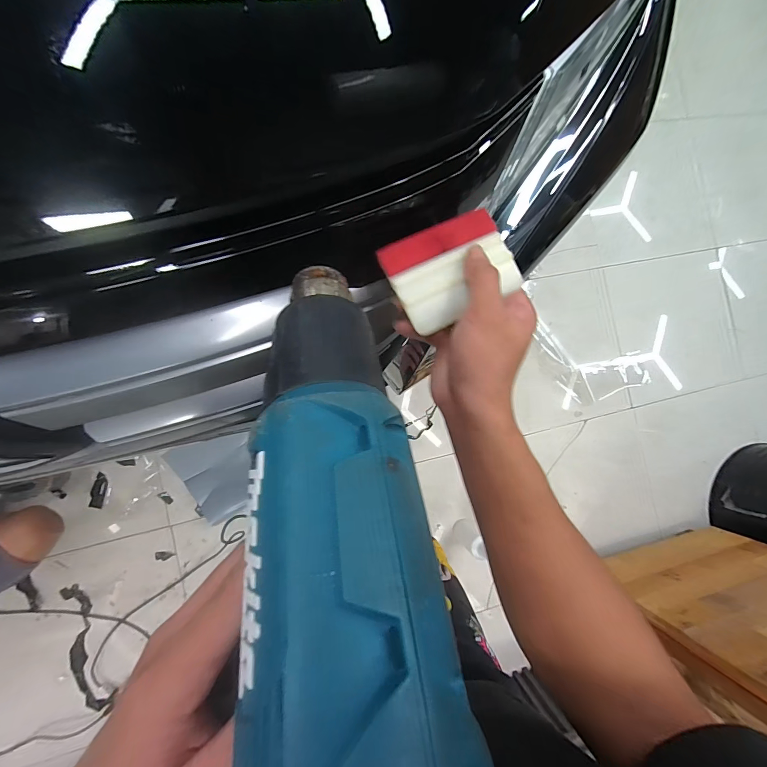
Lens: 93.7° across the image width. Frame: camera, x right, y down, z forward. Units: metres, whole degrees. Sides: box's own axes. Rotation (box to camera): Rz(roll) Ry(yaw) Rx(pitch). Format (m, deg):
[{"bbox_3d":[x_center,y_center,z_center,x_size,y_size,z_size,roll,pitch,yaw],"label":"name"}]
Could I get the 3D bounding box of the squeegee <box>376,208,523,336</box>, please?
[{"bbox_3d":[0.055,-0.092,0.282,0.099,0.007,0.073,-28,86,-10],"label":"squeegee"}]

